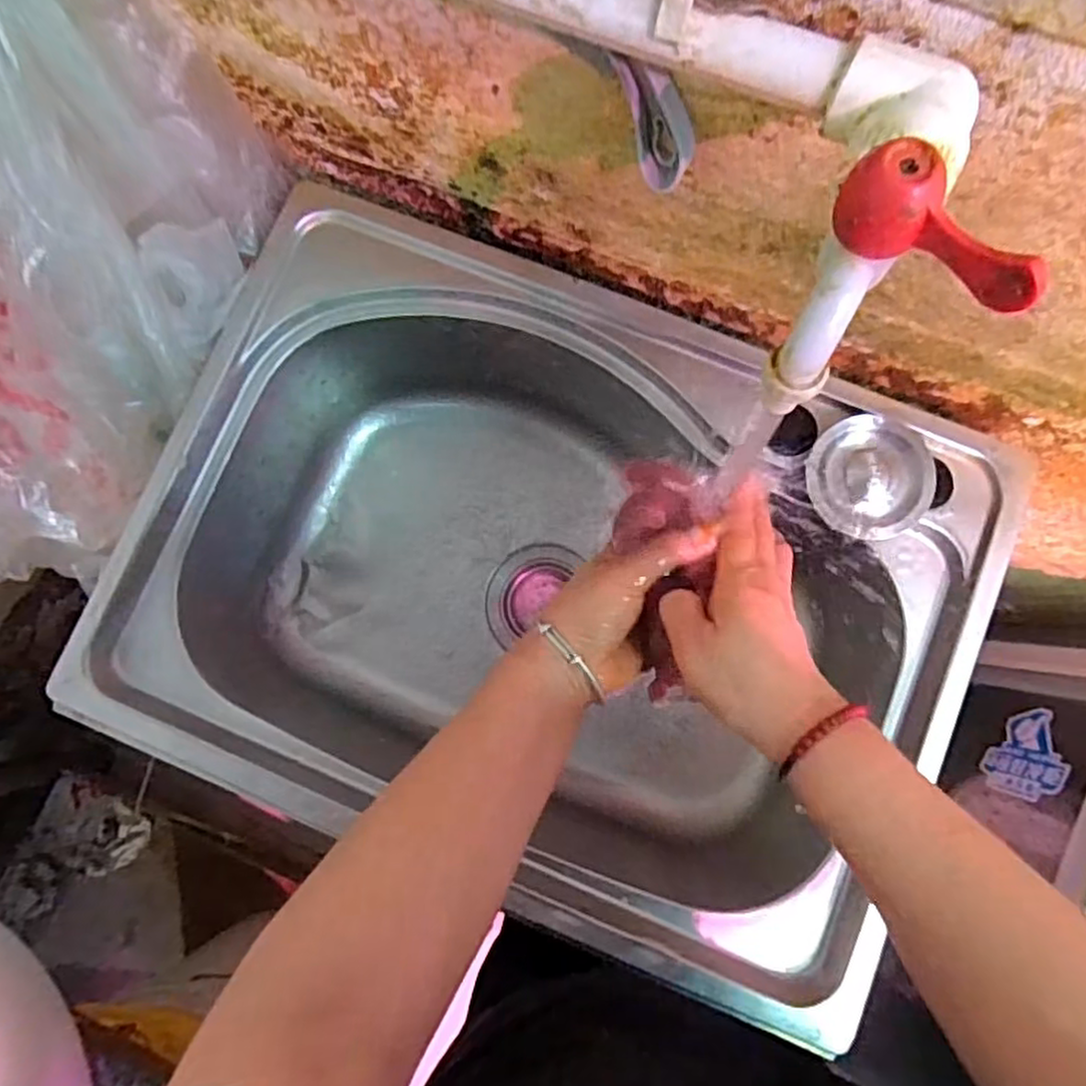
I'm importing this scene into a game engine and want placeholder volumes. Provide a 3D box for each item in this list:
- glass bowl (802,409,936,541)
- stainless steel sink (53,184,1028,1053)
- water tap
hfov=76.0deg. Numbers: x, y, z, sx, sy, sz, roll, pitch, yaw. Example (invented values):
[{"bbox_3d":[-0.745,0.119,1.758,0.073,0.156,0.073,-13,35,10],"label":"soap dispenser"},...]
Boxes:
[{"bbox_3d":[0.224,-0.045,0.471,0.080,0.029,0.078,-1,81,2],"label":"glass bowl"},{"bbox_3d":[0.001,0.036,0.564,0.569,0.193,0.417,21,83,6],"label":"stainless steel sink"},{"bbox_3d":[0.120,-0.115,0.238,0.057,0.069,0.120,8,81,4],"label":"water tap"}]

